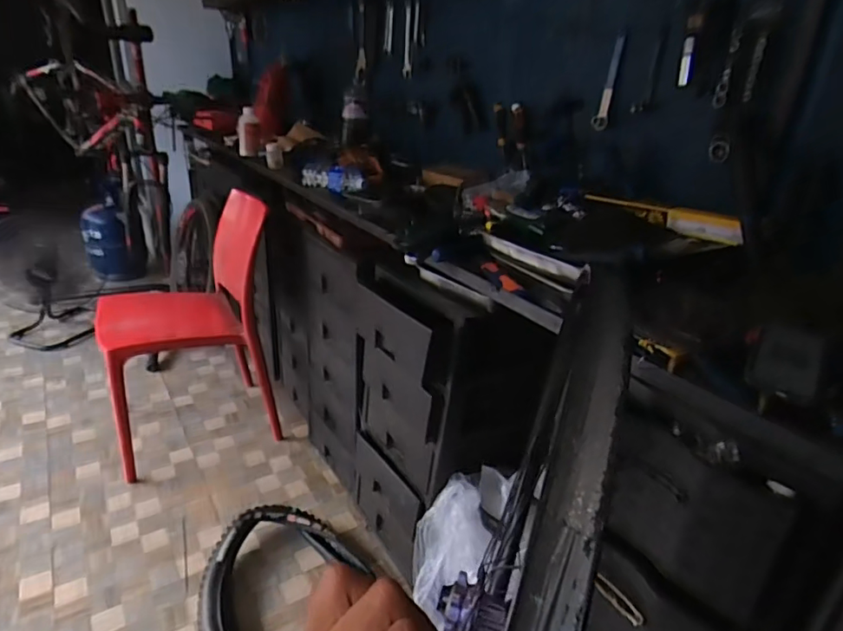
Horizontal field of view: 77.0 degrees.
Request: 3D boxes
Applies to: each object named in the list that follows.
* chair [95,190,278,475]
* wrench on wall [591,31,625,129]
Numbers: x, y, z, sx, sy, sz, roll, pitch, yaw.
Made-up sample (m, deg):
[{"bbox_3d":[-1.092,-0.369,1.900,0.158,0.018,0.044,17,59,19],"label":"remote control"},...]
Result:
[{"bbox_3d":[-0.770,0.032,1.755,0.492,0.790,0.501,-7,27,-25],"label":"chair"},{"bbox_3d":[0.388,-0.483,1.099,0.009,0.186,0.043,-2,17,-32],"label":"wrench on wall"}]

